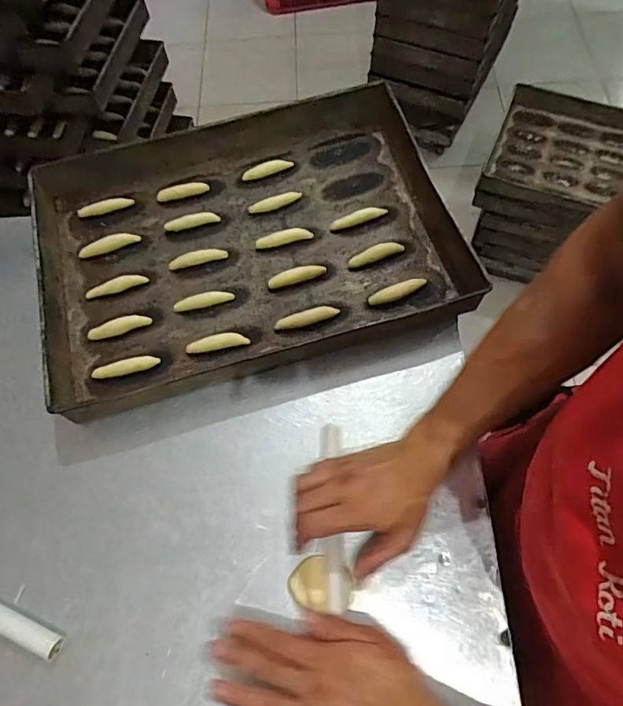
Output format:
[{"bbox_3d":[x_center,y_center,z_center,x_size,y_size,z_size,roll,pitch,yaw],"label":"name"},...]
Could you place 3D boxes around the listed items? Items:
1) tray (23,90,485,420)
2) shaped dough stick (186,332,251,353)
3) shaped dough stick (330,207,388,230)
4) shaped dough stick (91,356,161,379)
[{"bbox_3d":[-0.084,-0.153,0.643,0.517,0.055,0.382,-16,66,-5],"label":"tray"},{"bbox_3d":[-0.115,-0.014,0.601,0.076,0.012,0.018,-8,66,-1],"label":"shaped dough stick"},{"bbox_3d":[0.064,-0.182,0.663,0.078,0.016,0.018,-16,66,-4],"label":"shaped dough stick"},{"bbox_3d":[-0.225,0.017,0.596,0.081,0.014,0.020,-9,66,-1],"label":"shaped dough stick"}]

